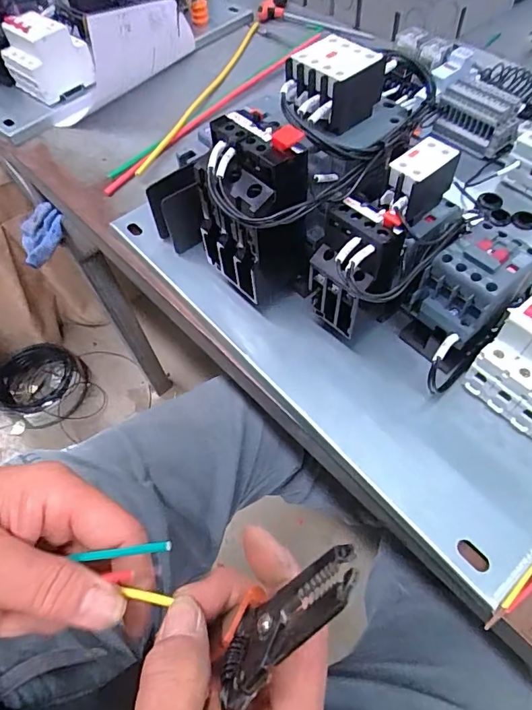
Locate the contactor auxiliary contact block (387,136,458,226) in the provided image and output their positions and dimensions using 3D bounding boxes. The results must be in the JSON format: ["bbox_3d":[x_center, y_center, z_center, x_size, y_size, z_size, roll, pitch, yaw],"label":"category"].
[{"bbox_3d":[0.099,-0.113,0.291,0.043,0.033,0.024,-38,62,-18],"label":"contactor auxiliary contact block"}]

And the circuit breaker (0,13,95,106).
[{"bbox_3d":[-0.271,-0.366,0.558,0.086,0.076,0.071,-38,63,-18],"label":"circuit breaker"}]

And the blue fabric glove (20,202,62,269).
[{"bbox_3d":[-0.302,-0.164,0.610,0.051,0.030,0.084,40,109,-1],"label":"blue fabric glove"}]

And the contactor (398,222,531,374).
[{"bbox_3d":[0.135,-0.040,0.312,0.067,0.088,0.055,-29,60,-13],"label":"contactor"}]

